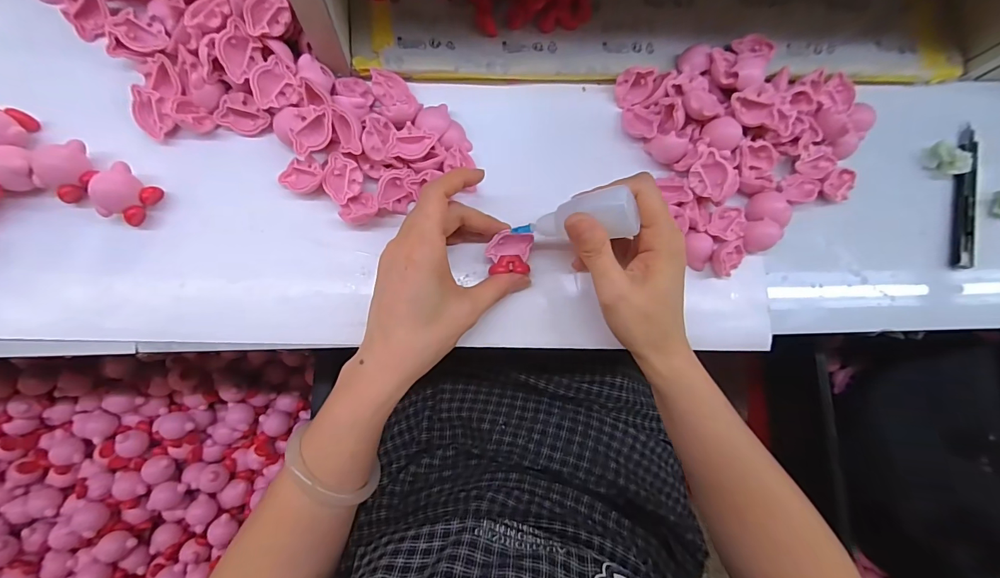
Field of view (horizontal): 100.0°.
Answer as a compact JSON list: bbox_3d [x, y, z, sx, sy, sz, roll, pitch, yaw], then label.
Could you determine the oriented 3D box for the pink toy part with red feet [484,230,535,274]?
[{"bbox_3d":[0.008,-0.028,0.315,0.035,0.008,0.031,0,84,-6],"label":"pink toy part with red feet"}]

